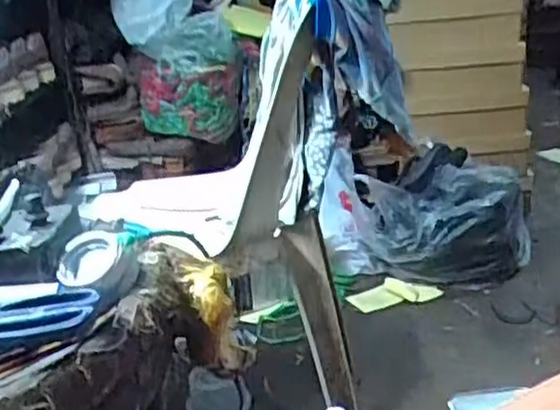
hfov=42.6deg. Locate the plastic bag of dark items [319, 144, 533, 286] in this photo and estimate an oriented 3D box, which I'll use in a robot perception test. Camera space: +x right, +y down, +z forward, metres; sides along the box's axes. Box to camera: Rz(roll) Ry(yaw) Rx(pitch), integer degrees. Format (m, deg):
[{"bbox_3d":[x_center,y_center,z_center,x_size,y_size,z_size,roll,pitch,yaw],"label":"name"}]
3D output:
[{"bbox_3d":[0.352,0.021,1.760,0.480,0.223,0.339,1,21,18],"label":"plastic bag of dark items"}]

